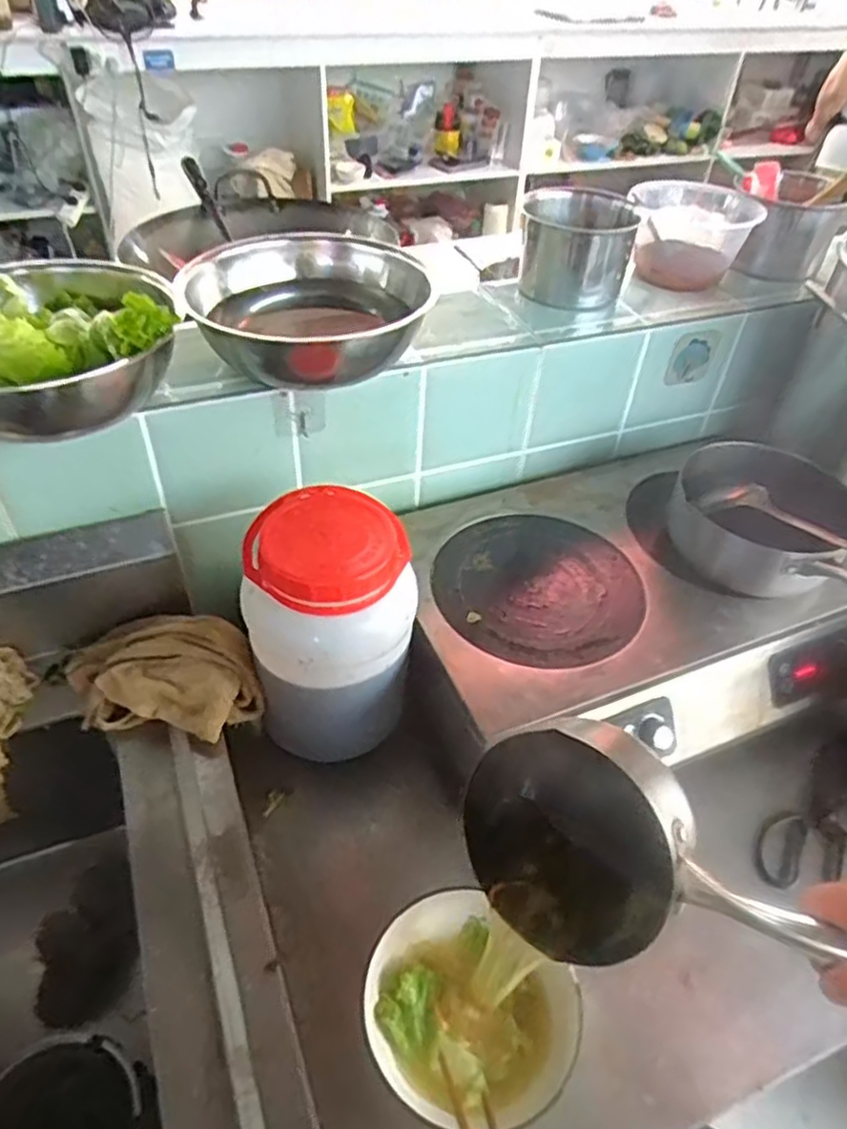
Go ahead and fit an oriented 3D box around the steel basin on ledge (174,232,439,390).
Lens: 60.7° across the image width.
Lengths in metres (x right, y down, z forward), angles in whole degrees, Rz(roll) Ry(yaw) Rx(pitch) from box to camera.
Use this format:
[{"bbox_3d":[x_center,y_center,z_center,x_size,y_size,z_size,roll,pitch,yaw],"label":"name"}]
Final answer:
[{"bbox_3d":[-0.118,-0.267,0.758,0.248,0.074,0.224,-5,44,-9],"label":"steel basin on ledge"}]

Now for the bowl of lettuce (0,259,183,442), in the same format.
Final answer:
[{"bbox_3d":[-0.357,-0.205,0.677,0.250,0.094,0.210,-17,48,-20],"label":"bowl of lettuce"}]

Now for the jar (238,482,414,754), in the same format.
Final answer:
[{"bbox_3d":[-0.090,0.063,0.749,0.150,0.243,0.151,2,44,-2],"label":"jar"}]

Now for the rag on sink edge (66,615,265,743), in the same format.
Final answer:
[{"bbox_3d":[-0.267,0.106,0.748,0.198,0.066,0.119,7,44,4],"label":"rag on sink edge"}]

